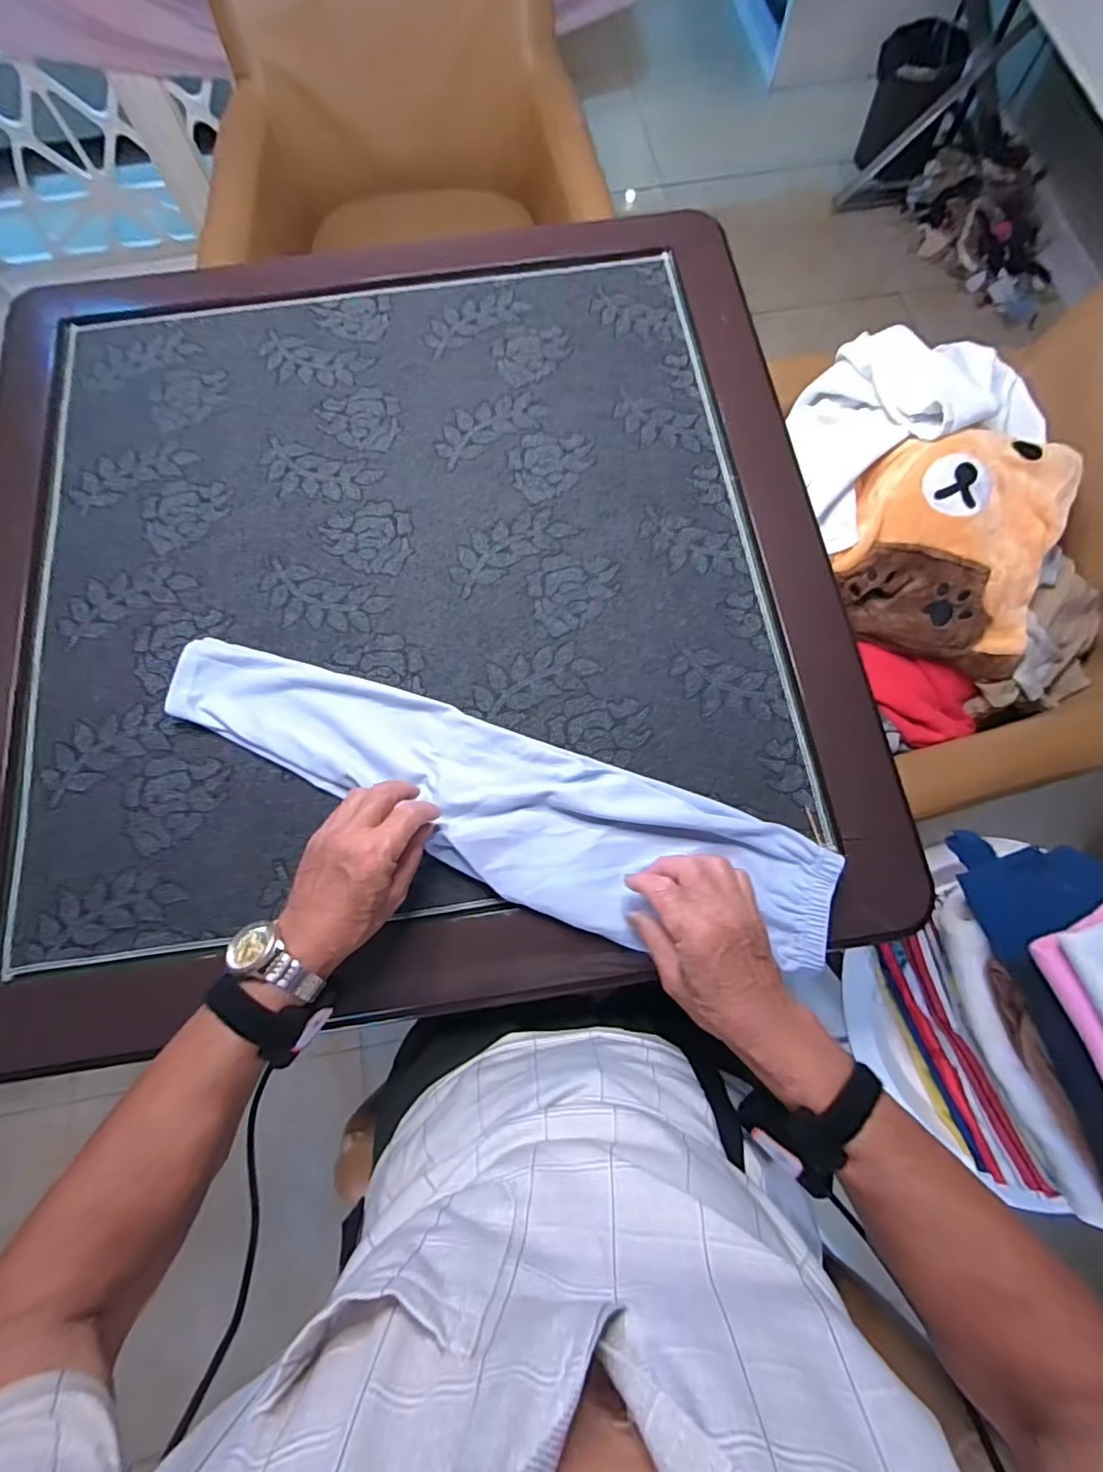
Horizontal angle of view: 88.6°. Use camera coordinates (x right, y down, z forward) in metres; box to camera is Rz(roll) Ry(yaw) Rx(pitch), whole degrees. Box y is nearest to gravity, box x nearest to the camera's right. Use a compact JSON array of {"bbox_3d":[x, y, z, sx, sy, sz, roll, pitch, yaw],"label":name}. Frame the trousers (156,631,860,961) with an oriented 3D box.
[{"bbox_3d":[-0.070,0.060,0.541,0.653,0.028,0.148,20,75,7],"label":"trousers"}]

